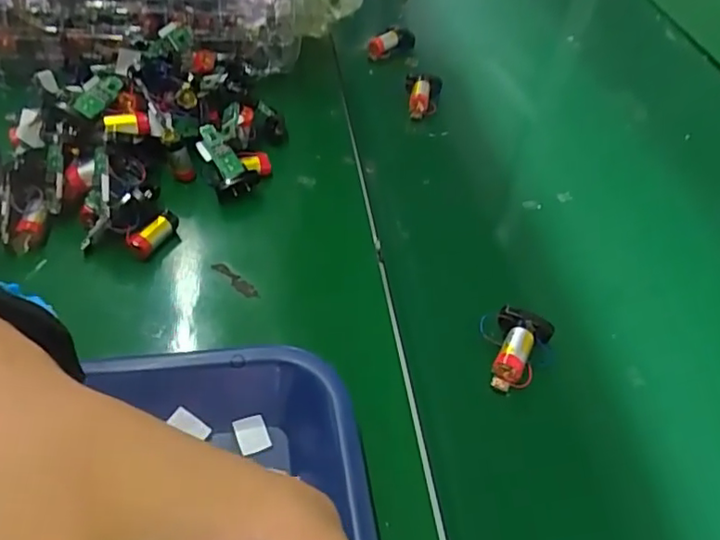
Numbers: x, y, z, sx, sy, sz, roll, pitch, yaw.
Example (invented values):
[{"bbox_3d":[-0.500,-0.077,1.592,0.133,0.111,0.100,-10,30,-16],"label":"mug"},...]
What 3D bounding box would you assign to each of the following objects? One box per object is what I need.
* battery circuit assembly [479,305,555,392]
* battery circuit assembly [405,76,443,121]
[{"bbox_3d":[0.090,0.047,0.348,0.042,0.023,0.046,16,45,11],"label":"battery circuit assembly"},{"bbox_3d":[0.056,-0.157,0.535,0.031,0.023,0.045,9,44,4],"label":"battery circuit assembly"}]

